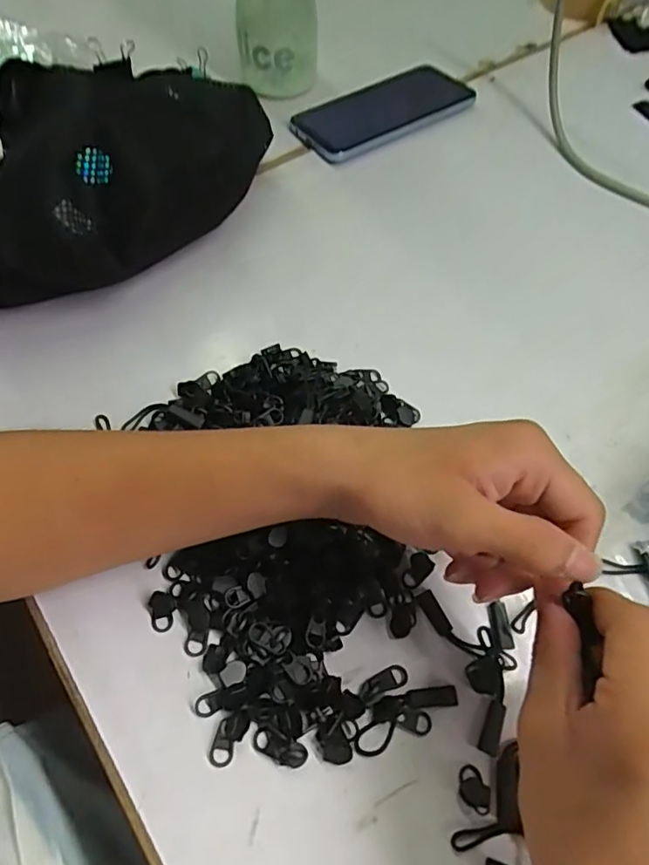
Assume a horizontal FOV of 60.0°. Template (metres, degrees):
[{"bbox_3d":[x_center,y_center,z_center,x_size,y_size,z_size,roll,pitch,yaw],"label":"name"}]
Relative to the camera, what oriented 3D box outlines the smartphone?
[{"bbox_3d":[0.053,-0.286,0.496,0.158,0.015,0.074,-27,65,-15],"label":"smartphone"}]

